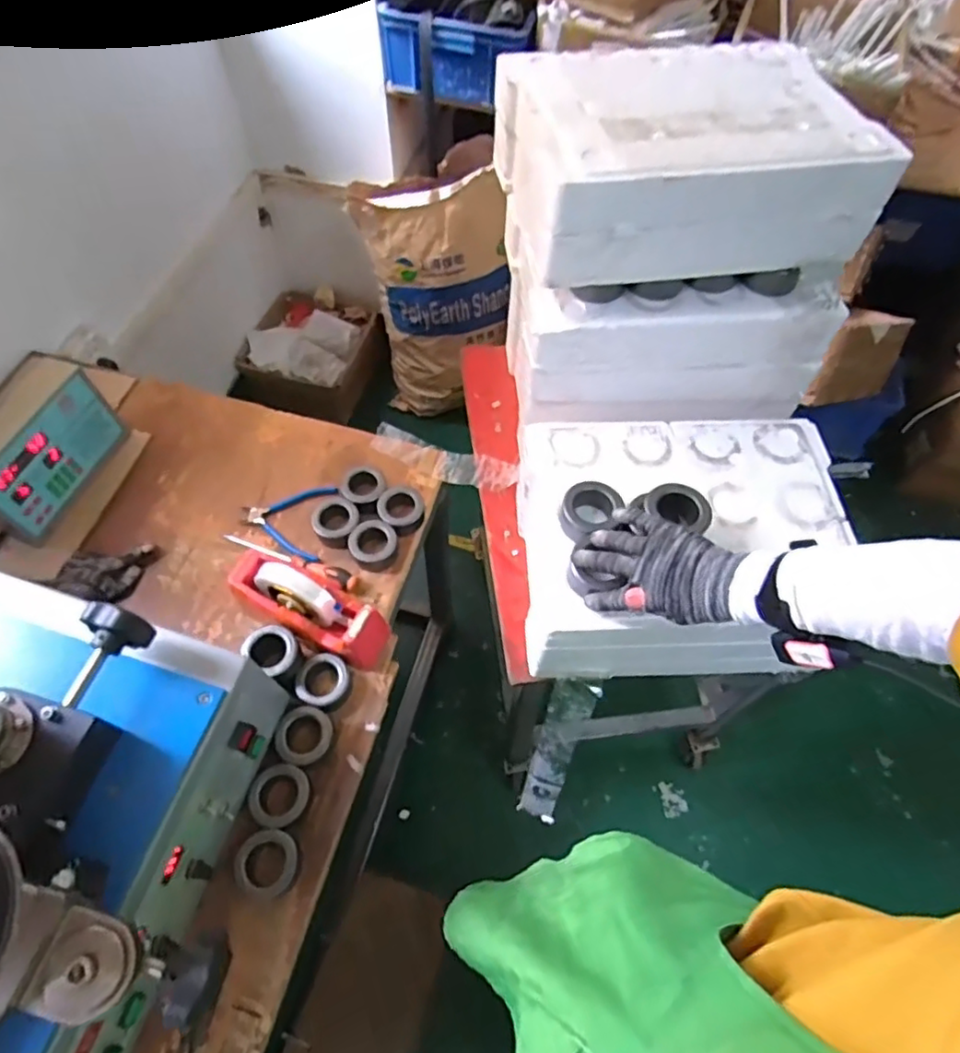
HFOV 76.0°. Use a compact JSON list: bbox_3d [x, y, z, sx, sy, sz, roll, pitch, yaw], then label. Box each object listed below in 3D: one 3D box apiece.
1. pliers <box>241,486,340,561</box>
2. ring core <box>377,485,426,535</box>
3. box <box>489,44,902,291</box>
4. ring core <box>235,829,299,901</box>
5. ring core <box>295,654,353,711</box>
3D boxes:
[{"bbox_3d":[-0.300,-0.008,0.947,0.135,0.022,0.136,6,60,1],"label":"pliers"},{"bbox_3d":[-0.119,-0.024,0.936,0.070,0.043,0.068,1,60,-2],"label":"ring core"},{"bbox_3d":[0.231,-0.437,0.721,0.385,0.124,0.296,-6,61,-6],"label":"box"},{"bbox_3d":[-0.241,0.382,0.695,0.067,0.035,0.068,1,60,-2],"label":"ring core"},{"bbox_3d":[-0.203,0.203,0.801,0.067,0.033,0.069,1,60,-2],"label":"ring core"}]

